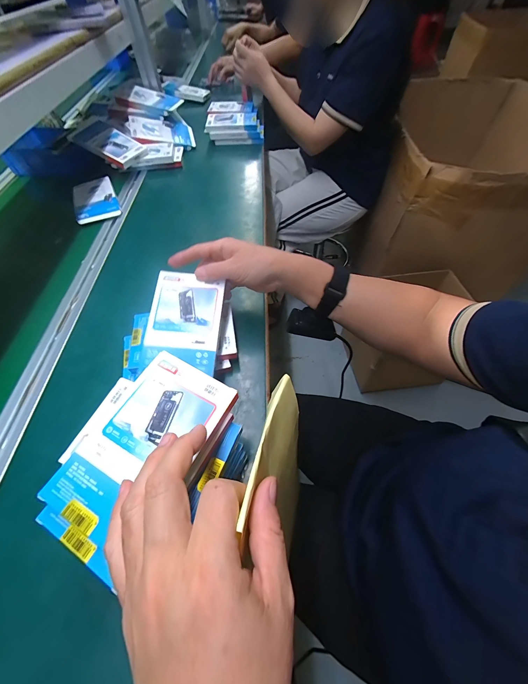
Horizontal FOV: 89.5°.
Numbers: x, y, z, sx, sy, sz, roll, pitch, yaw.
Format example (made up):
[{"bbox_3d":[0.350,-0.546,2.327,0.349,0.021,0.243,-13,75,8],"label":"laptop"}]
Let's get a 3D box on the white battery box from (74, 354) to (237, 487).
[{"bbox_3d":[-0.086,0.066,0.225,0.088,0.007,0.104,26,62,17],"label":"white battery box"}]

